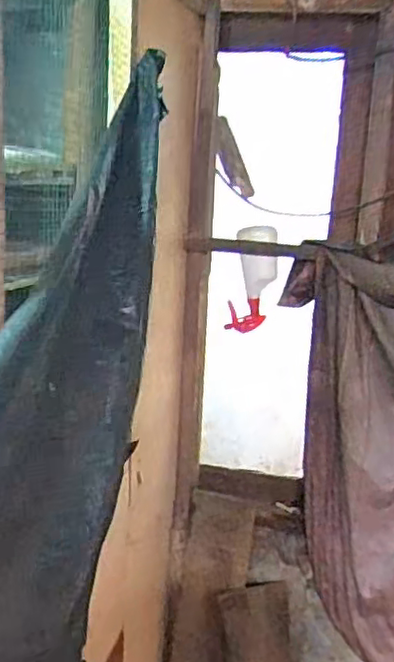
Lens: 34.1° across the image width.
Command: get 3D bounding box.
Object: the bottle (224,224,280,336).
[{"bbox_3d":[0.139,-0.125,1.571,0.105,0.258,0.058,6,12,3],"label":"bottle"}]

